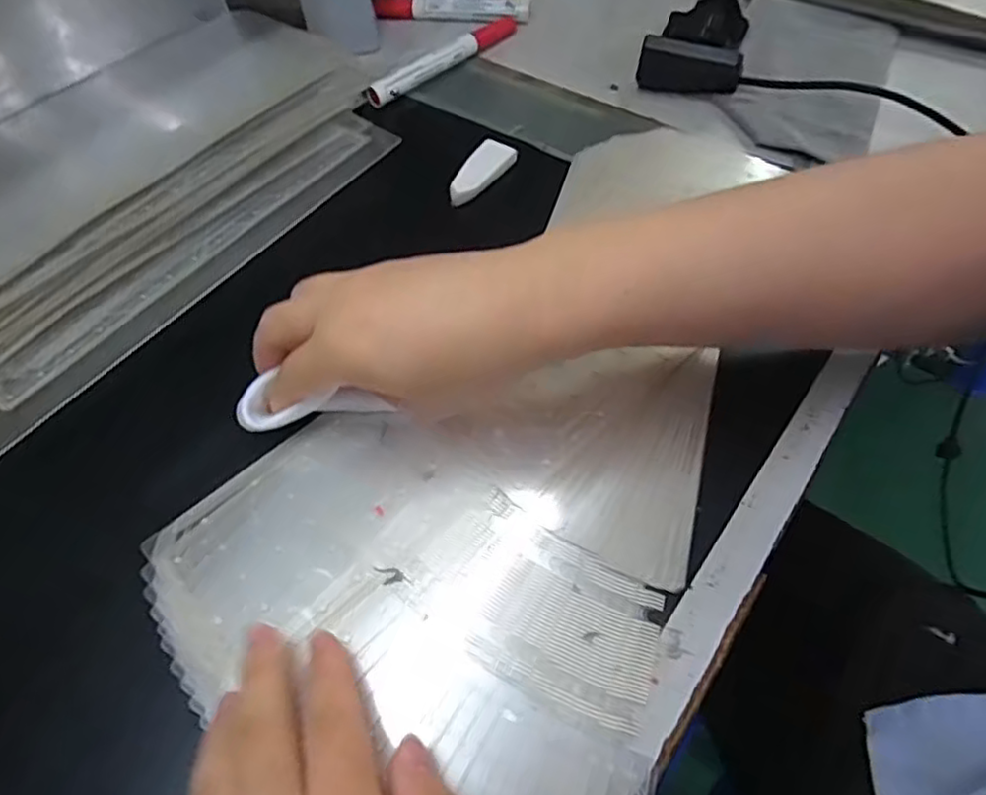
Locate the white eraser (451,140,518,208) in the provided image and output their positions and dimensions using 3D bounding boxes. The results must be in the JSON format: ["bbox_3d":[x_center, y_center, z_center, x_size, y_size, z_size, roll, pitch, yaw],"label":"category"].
[{"bbox_3d":[-0.010,-0.148,0.432,0.026,0.011,0.056,32,64,23],"label":"white eraser"}]

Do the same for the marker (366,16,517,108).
[{"bbox_3d":[-0.034,-0.260,0.505,0.017,0.017,0.146,38,67,26],"label":"marker"}]

